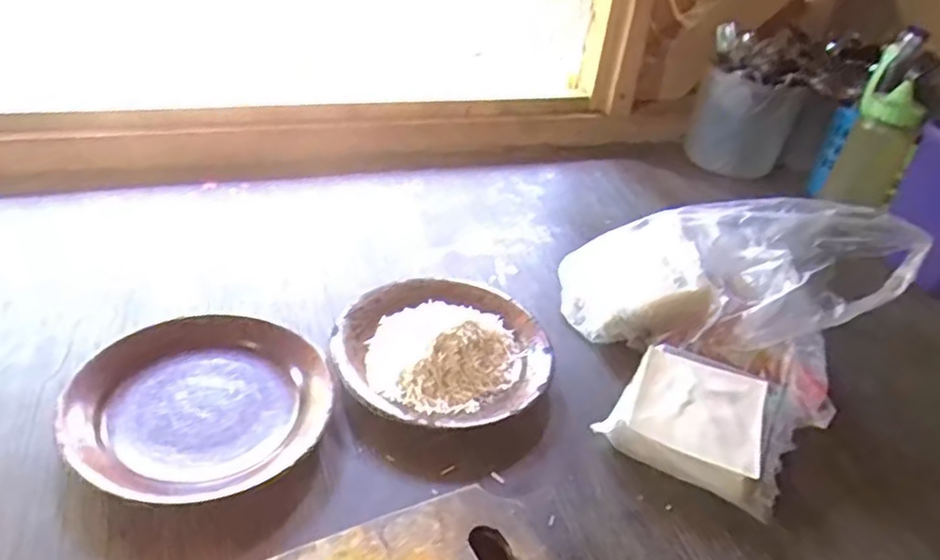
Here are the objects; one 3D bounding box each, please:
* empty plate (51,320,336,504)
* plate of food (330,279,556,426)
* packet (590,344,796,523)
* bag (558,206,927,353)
[{"bbox_3d":[-0.202,0.094,0.522,0.182,0.033,0.164,-11,41,-24],"label":"empty plate"},{"bbox_3d":[-0.023,0.057,0.598,0.182,0.047,0.173,5,36,-4],"label":"plate of food"},{"bbox_3d":[0.192,0.114,0.563,0.132,0.042,0.123,25,40,22],"label":"packet"},{"bbox_3d":[0.244,-0.006,0.648,0.309,0.075,0.126,-7,33,18],"label":"bag"}]

